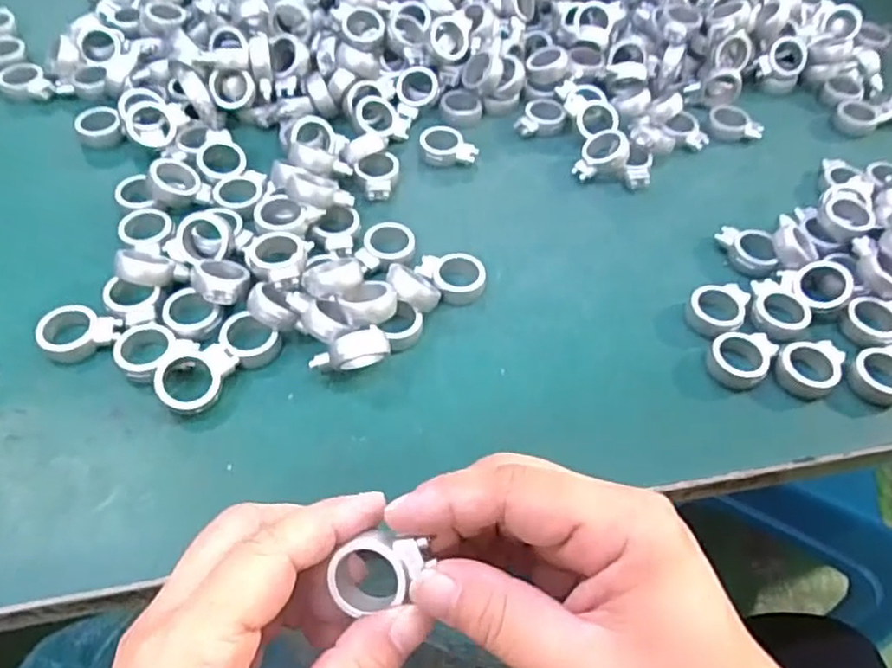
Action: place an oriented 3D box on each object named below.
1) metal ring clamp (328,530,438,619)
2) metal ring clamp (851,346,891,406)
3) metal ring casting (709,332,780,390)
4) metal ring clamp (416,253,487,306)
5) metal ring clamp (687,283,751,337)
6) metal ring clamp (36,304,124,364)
[{"bbox_3d":[-0.020,0.073,0.207,0.030,0.012,0.021,-9,85,5],"label":"metal ring clamp"},{"bbox_3d":[0.200,0.019,0.305,0.031,0.009,0.026,-23,58,-19],"label":"metal ring clamp"},{"bbox_3d":[0.136,0.010,0.307,0.028,0.007,0.030,20,55,11],"label":"metal ring casting"},{"bbox_3d":[0.002,-0.027,0.328,0.033,0.012,0.025,7,54,2],"label":"metal ring clamp"},{"bbox_3d":[0.131,-0.013,0.323,0.025,0.008,0.036,32,58,19],"label":"metal ring clamp"},{"bbox_3d":[-0.162,0.001,0.296,0.033,0.009,0.026,15,62,1],"label":"metal ring clamp"}]

